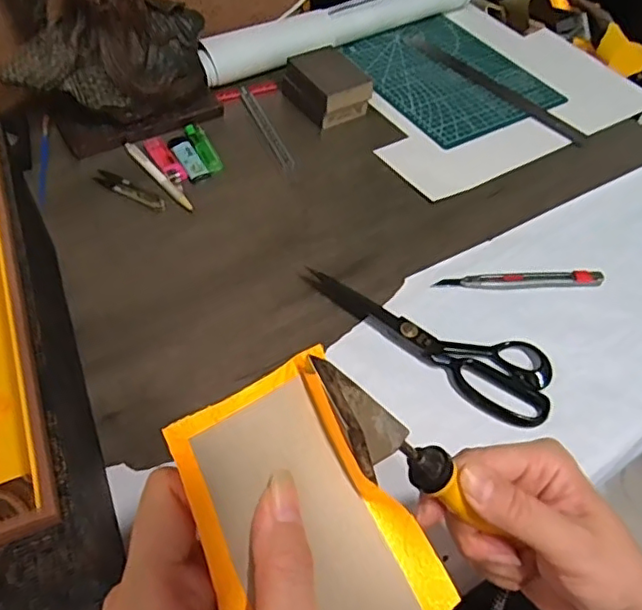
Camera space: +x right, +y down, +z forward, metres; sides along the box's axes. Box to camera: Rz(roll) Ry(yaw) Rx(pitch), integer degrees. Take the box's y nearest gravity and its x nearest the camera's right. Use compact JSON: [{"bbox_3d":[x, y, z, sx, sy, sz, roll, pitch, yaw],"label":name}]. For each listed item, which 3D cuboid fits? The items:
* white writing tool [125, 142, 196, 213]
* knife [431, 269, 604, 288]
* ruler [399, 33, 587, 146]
[{"bbox_3d":[-0.185,-0.148,0.676,0.011,0.010,0.142,-30,59,-24],"label":"white writing tool"},{"bbox_3d":[0.199,-0.024,0.596,0.168,0.004,0.022,-2,52,-6],"label":"knife"},{"bbox_3d":[0.233,-0.304,0.824,0.031,0.005,0.313,-31,59,-27],"label":"ruler"}]

